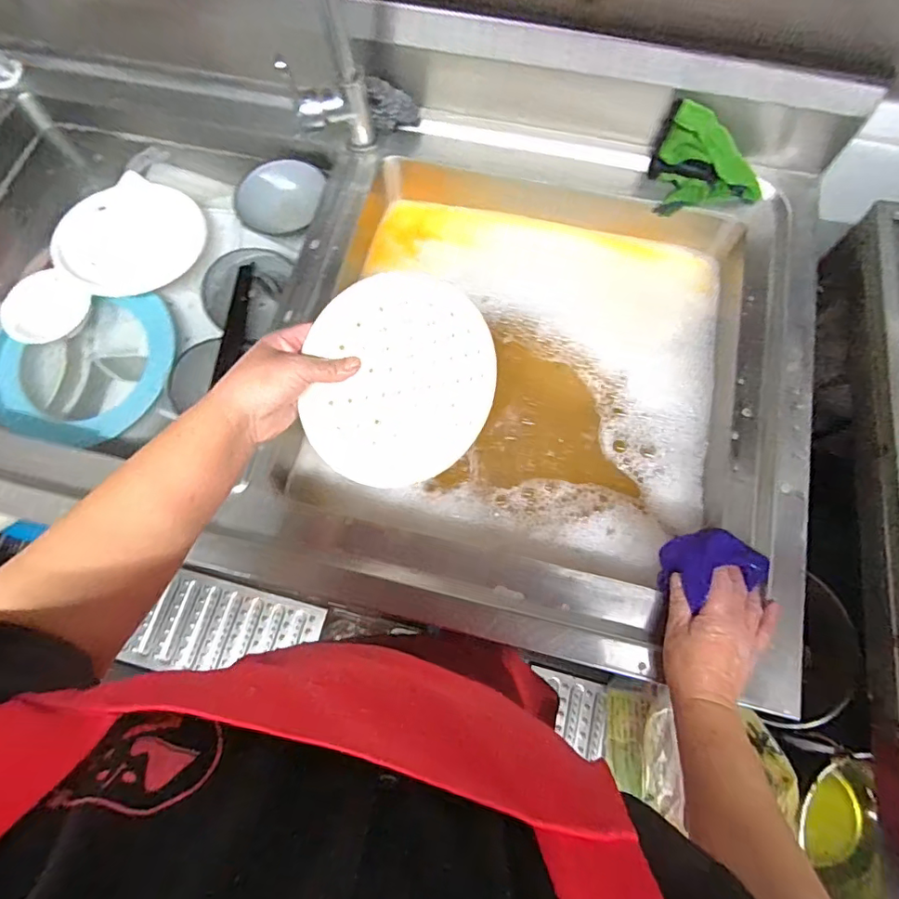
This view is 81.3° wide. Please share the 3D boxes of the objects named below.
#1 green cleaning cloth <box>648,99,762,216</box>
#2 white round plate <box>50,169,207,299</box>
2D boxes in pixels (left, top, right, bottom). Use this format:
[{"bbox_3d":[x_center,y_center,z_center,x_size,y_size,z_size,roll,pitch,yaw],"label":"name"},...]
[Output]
[{"bbox_3d":[0.334,-0.362,0.666,0.143,0.107,0.076,12,71,5],"label":"green cleaning cloth"},{"bbox_3d":[-0.449,-0.305,0.743,0.162,0.039,0.206,23,73,9],"label":"white round plate"}]

